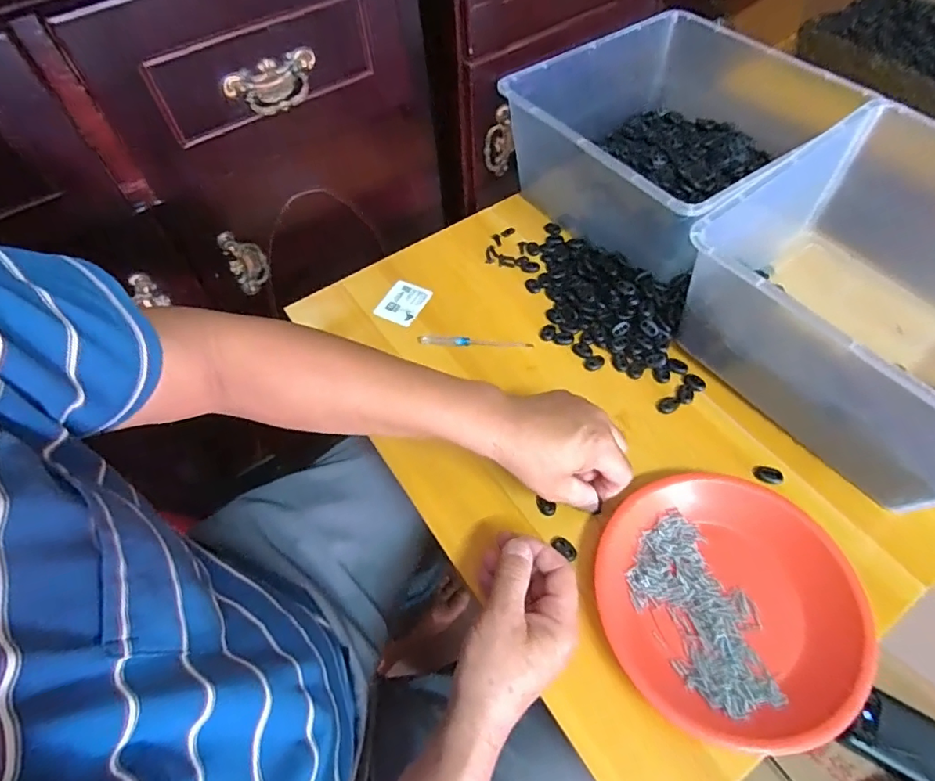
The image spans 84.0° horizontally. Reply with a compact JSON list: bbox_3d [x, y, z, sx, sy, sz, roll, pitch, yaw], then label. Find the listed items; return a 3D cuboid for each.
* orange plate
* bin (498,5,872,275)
[{"bbox_3d":[0.200,0.161,0.404,0.180,0.032,0.191,0,57,0],"label":"orange plate"},{"bbox_3d":[0.236,-0.287,0.623,0.298,0.166,0.308,-29,61,-17],"label":"bin"}]

